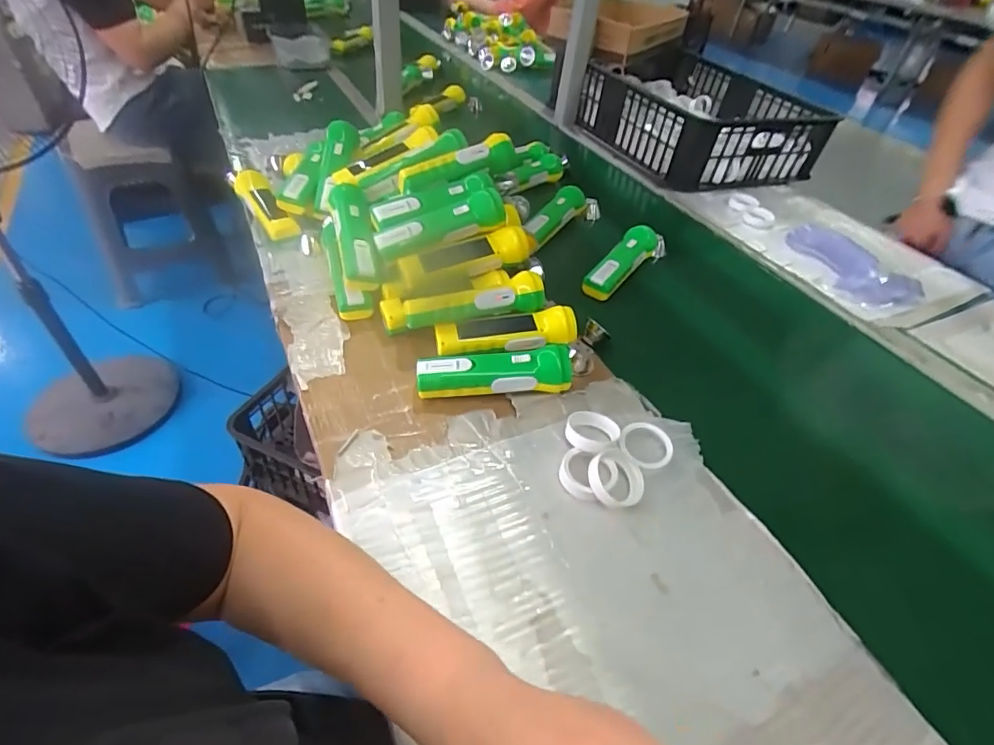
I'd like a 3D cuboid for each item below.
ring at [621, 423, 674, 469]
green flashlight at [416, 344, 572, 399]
[{"bbox_3d":[0.146,0.071,0.486,0.052,0.012,0.051,7,51,-8],"label":"ring"},{"bbox_3d":[-0.002,-0.002,0.540,0.164,0.041,0.049,1,44,-7],"label":"green flashlight"}]

